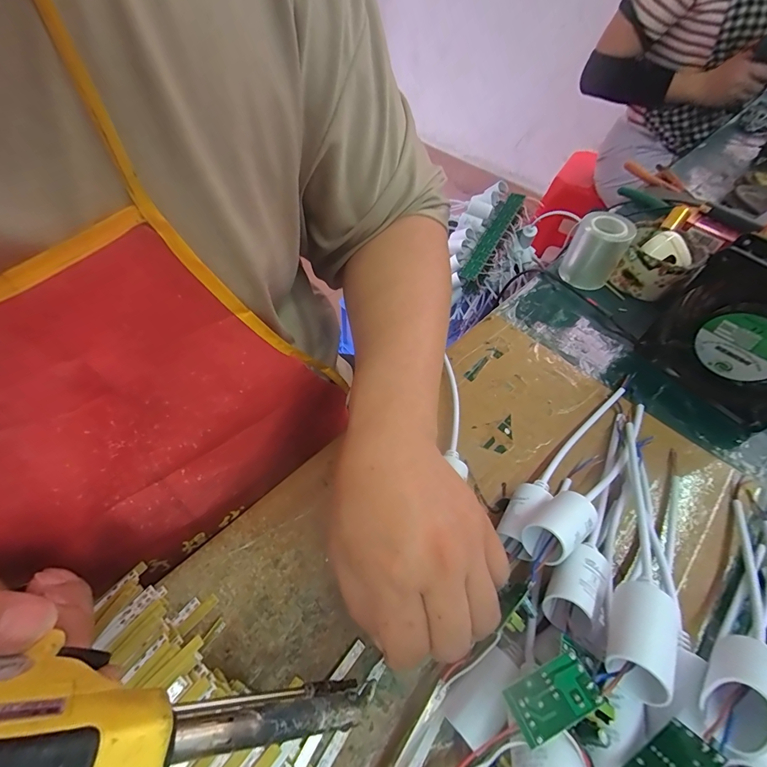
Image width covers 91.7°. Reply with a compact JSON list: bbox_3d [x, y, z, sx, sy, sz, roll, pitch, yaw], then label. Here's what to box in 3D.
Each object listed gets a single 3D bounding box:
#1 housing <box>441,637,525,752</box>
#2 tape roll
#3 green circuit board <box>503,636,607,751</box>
[{"bbox_3d":[0.055,0.166,0.202,0.049,0.029,0.024,-28,60,-22],"label":"housing"},{"bbox_3d":[0.231,-0.142,0.413,0.053,0.072,0.053,2,53,-2],"label":"tape roll"},{"bbox_3d":[0.074,0.137,0.165,0.038,0.009,0.022,-20,57,-15],"label":"green circuit board"}]

